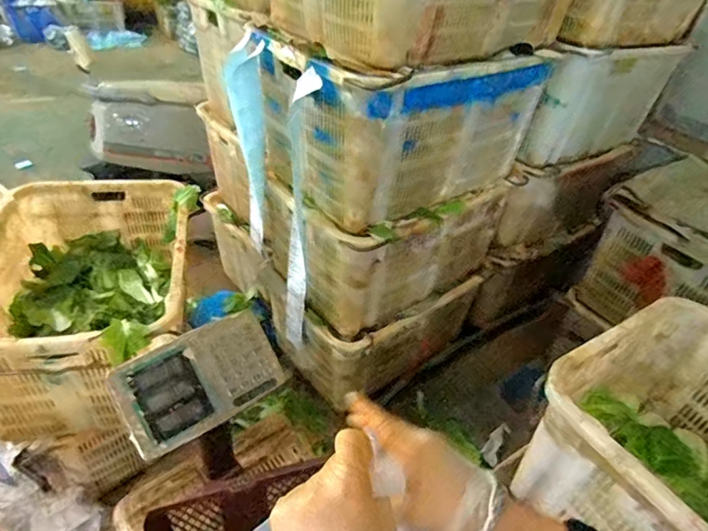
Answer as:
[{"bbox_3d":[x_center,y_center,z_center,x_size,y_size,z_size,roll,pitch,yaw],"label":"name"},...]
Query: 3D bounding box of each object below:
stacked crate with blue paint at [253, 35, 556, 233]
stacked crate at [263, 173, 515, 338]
[{"bbox_3d":[0.113,-0.370,1.141,0.607,0.333,0.410,-24,47,-34],"label":"stacked crate with blue paint"},{"bbox_3d":[0.094,-0.106,1.350,0.622,0.334,0.416,-24,47,-34],"label":"stacked crate"}]

